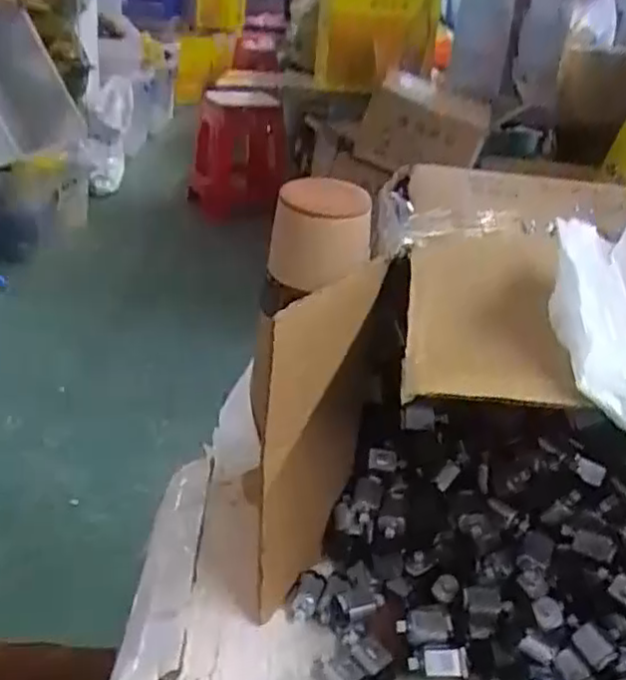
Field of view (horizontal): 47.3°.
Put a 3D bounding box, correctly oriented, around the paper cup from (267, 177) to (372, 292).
[{"bbox_3d":[0.006,-0.066,0.452,0.057,0.056,0.057,5,29,-3],"label":"paper cup"}]

